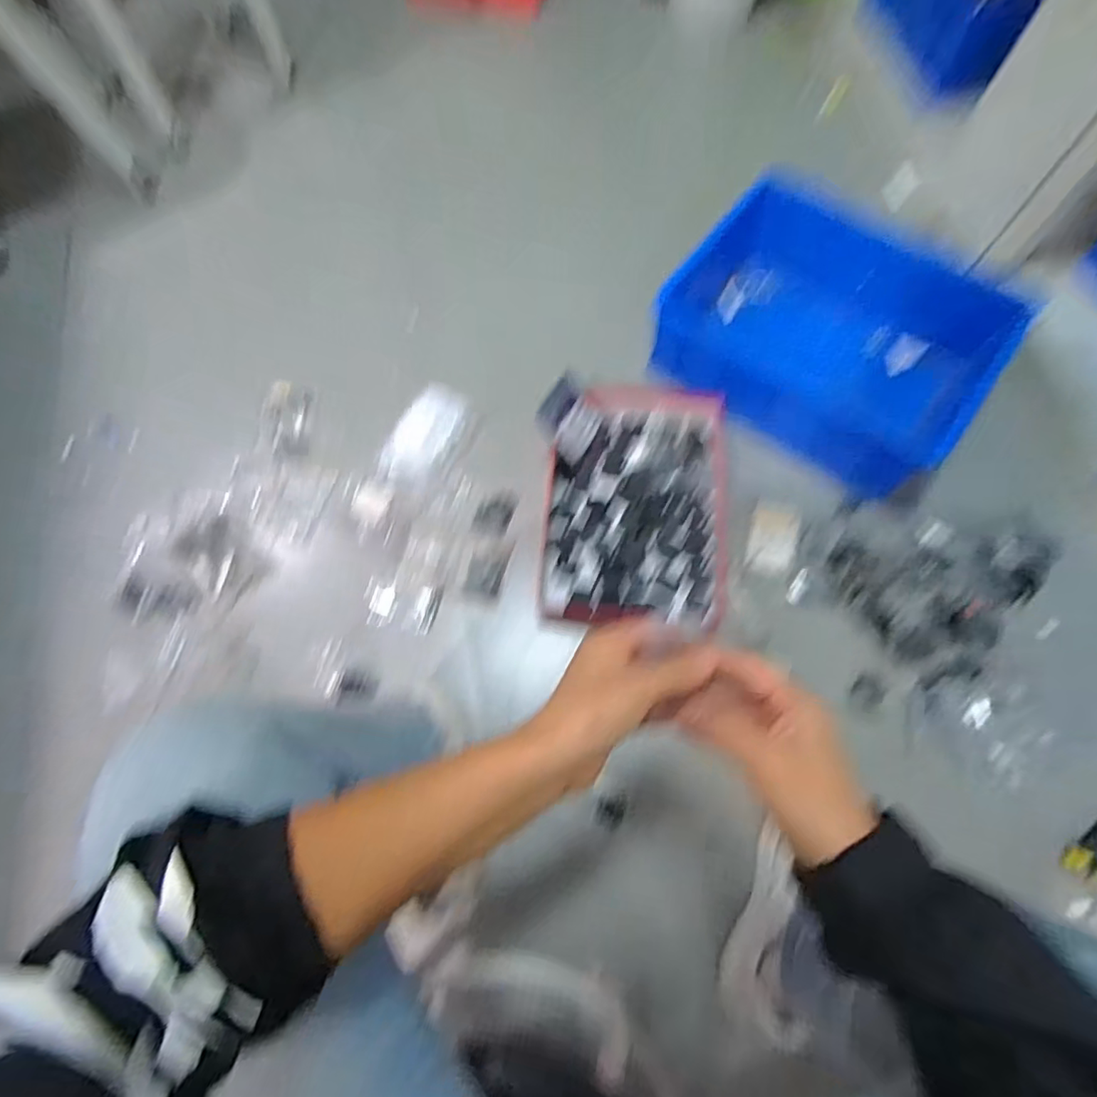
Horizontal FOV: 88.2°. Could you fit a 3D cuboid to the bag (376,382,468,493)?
[{"bbox_3d":[-0.185,-0.163,0.841,0.081,0.035,0.183,21,73,9],"label":"bag"}]

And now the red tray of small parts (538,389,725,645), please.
[{"bbox_3d":[0.121,-0.068,0.781,0.247,0.064,0.352,6,71,5],"label":"red tray of small parts"}]

